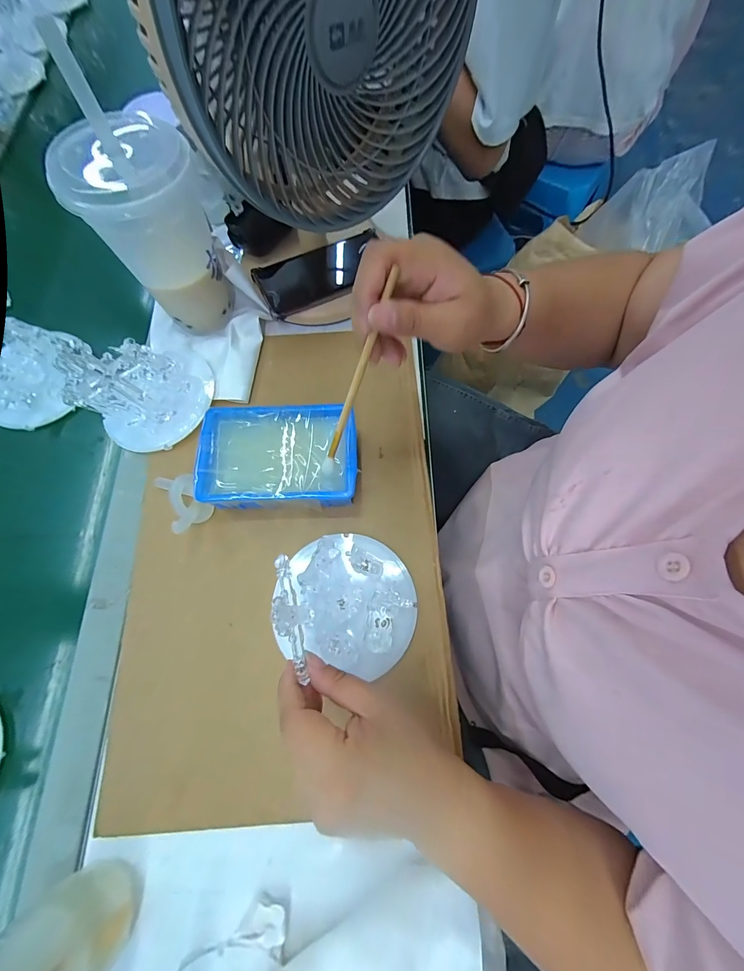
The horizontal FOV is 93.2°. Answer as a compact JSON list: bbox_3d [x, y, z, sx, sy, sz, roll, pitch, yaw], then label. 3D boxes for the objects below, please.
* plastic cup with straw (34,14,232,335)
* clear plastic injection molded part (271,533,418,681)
[{"bbox_3d":[-0.205,-0.248,0.350,0.103,0.176,0.092,-24,73,-6],"label":"plastic cup with straw"},{"bbox_3d":[-0.019,0.098,0.313,0.123,0.009,0.113,19,56,-10],"label":"clear plastic injection molded part"}]

